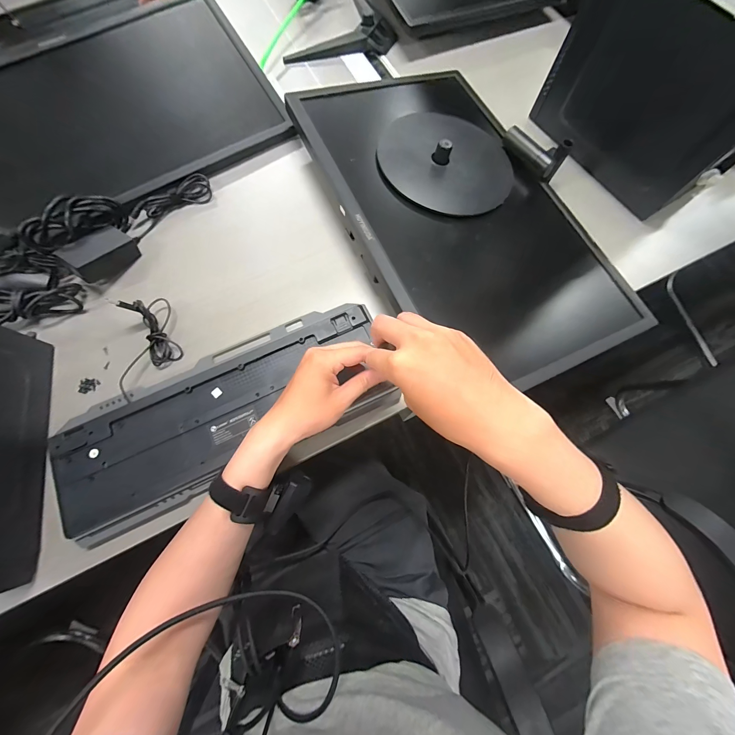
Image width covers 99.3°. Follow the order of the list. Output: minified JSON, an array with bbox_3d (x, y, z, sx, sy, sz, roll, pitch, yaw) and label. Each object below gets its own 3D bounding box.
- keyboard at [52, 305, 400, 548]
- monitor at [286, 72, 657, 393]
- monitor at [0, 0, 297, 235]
[{"bbox_3d":[-0.176,0.052,0.403,0.410,0.026,0.160,-25,77,-8],"label":"keyboard"},{"bbox_3d":[0.131,-0.244,0.468,0.328,0.068,0.559,-25,76,-7],"label":"monitor"},{"bbox_3d":[-0.436,-0.399,0.496,0.544,0.064,0.321,-34,77,-9],"label":"monitor"}]

